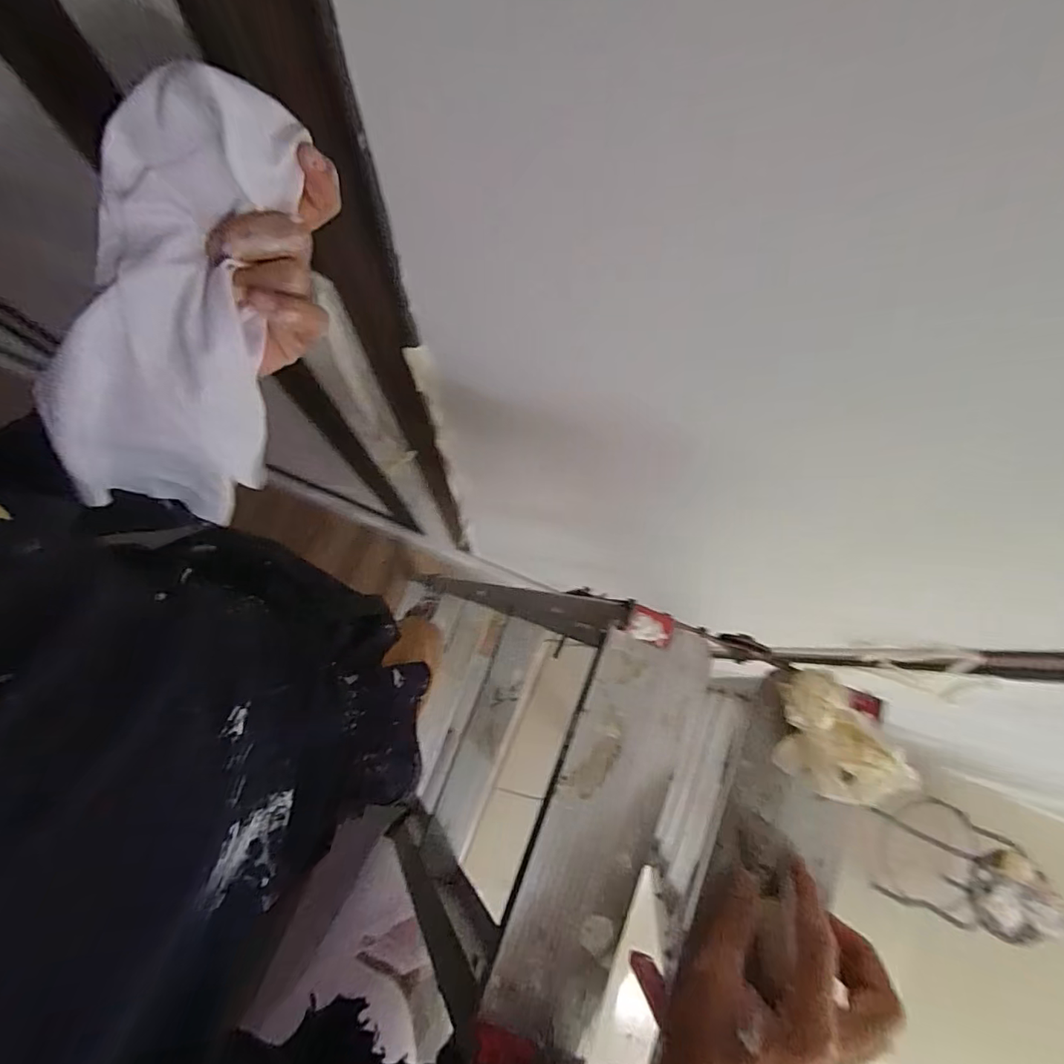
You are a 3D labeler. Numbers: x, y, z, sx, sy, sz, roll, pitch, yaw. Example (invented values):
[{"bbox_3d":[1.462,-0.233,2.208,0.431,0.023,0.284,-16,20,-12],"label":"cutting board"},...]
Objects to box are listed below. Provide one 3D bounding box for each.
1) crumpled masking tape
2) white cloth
[{"bbox_3d":[0.195,0.142,0.342,0.061,0.032,0.089,-36,81,-8],"label":"crumpled masking tape"},{"bbox_3d":[-0.192,-0.103,0.285,0.068,0.081,0.245,32,118,5],"label":"white cloth"}]

